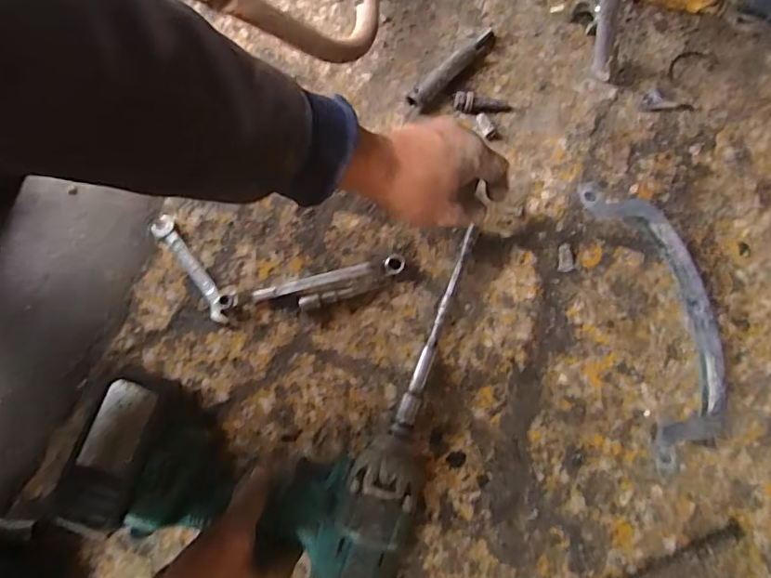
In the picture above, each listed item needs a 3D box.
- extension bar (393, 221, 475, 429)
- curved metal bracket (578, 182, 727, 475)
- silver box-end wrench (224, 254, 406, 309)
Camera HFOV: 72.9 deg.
[{"bbox_3d":[0.044,0.032,0.450,0.014,0.011,0.192,20,70,5],"label":"extension bar"},{"bbox_3d":[0.237,0.021,0.439,0.112,0.063,0.225,-10,77,-3],"label":"curved metal bracket"},{"bbox_3d":[-0.066,-0.007,0.468,0.167,0.015,0.019,-13,77,-3],"label":"silver box-end wrench"}]

